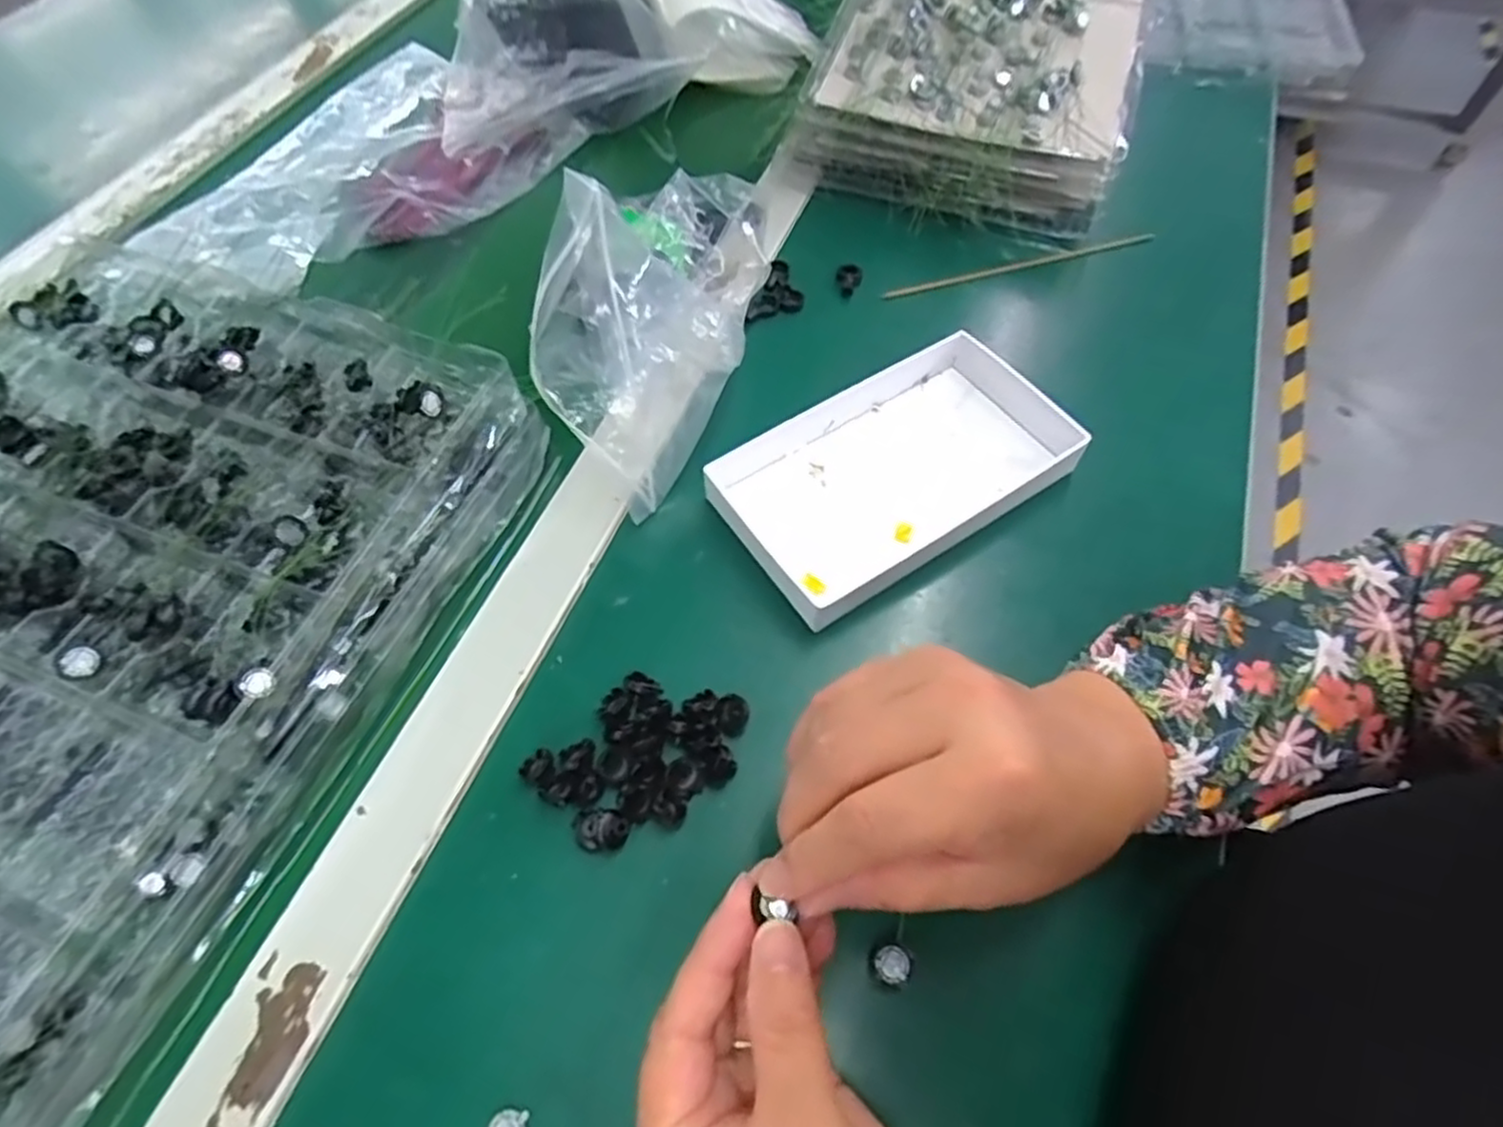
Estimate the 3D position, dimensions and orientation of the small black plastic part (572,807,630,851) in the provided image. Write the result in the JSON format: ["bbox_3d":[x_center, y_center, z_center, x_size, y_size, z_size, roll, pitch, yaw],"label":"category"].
[{"bbox_3d":[-0.062,0.109,0.302,0.024,0.010,0.016,3,59,2],"label":"small black plastic part"}]

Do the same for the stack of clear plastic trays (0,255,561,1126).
[{"bbox_3d":[-0.331,0.039,0.323,0.311,0.043,0.439,22,61,13],"label":"stack of clear plastic trays"}]

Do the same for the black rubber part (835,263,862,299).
[{"bbox_3d":[0.062,-0.182,0.470,0.016,0.008,0.027,17,60,10],"label":"black rubber part"}]

